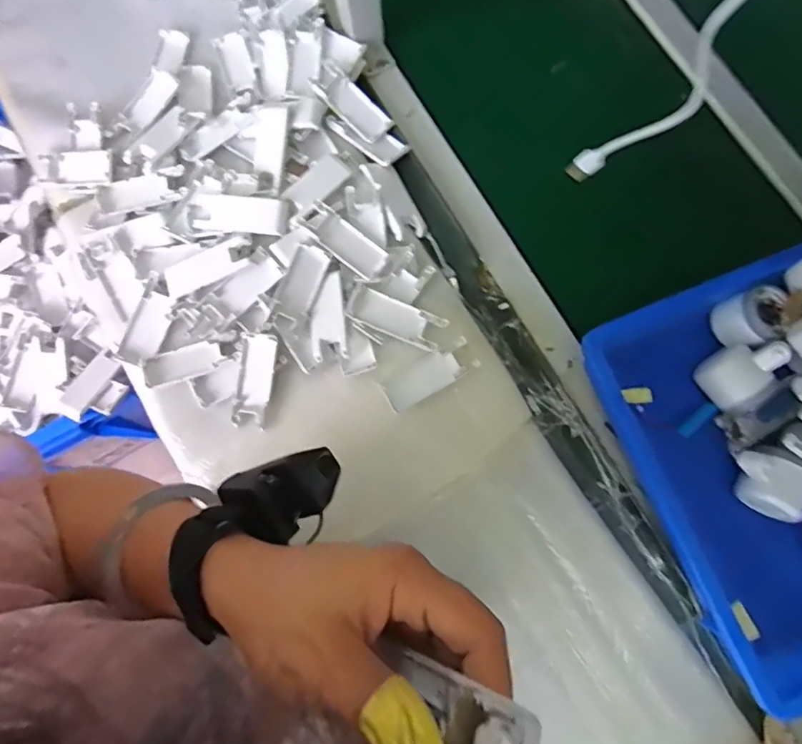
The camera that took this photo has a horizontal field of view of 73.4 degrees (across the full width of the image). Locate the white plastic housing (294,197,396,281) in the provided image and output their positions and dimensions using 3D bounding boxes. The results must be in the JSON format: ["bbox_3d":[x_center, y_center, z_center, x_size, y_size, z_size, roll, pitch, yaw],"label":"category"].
[{"bbox_3d":[-0.059,-0.141,0.587,0.111,0.015,0.042,42,82,9],"label":"white plastic housing"}]

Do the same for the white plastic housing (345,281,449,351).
[{"bbox_3d":[-0.006,-0.058,0.577,0.104,0.016,0.041,22,80,6],"label":"white plastic housing"}]

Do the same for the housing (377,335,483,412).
[{"bbox_3d":[0.030,0.004,0.573,0.102,0.009,0.038,-29,79,-5],"label":"housing"}]

